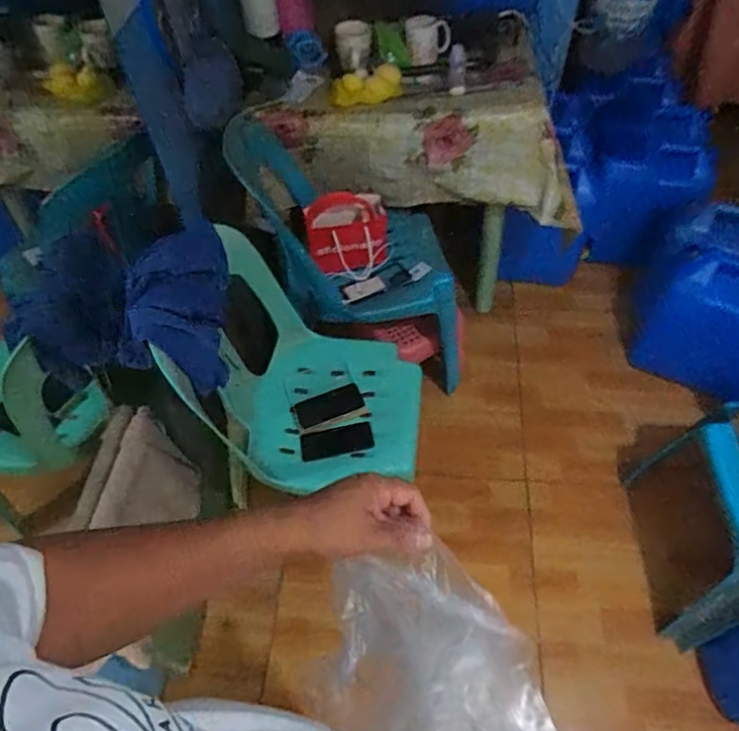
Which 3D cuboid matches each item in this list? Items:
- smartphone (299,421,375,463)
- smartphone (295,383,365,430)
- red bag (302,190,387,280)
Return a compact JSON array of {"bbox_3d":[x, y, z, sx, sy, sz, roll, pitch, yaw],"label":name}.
[{"bbox_3d":[-0.068,0.162,1.182,0.152,0.007,0.061,-12,66,-8],"label":"smartphone"},{"bbox_3d":[-0.086,0.086,1.214,0.143,0.013,0.067,-20,68,-7],"label":"smartphone"},{"bbox_3d":[-0.052,-0.300,1.316,0.183,0.195,0.083,-15,57,-13],"label":"red bag"}]

